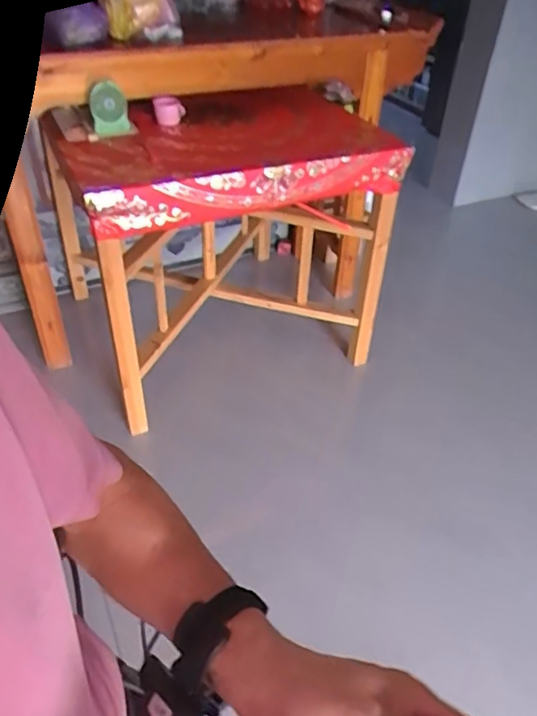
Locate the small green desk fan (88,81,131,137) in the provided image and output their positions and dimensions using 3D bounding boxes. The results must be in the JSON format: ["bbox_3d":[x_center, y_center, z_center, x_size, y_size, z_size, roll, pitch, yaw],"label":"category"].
[{"bbox_3d":[-0.462,-0.725,1.655,0.105,0.136,0.084,-8,43,-14],"label":"small green desk fan"}]

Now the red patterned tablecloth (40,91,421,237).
[{"bbox_3d":[-0.126,-0.638,1.748,0.968,0.169,0.582,-15,43,-19],"label":"red patterned tablecloth"}]

